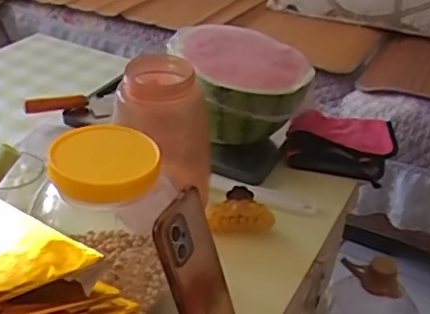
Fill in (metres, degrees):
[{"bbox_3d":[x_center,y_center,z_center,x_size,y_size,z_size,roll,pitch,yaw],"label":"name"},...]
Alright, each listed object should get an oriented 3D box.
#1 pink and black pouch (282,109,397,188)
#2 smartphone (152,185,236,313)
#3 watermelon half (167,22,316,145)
[{"bbox_3d":[0.194,-0.024,0.866,0.161,0.040,0.145,12,33,12],"label":"pink and black pouch"},{"bbox_3d":[-0.014,0.110,0.523,0.013,0.158,0.071,-1,26,33],"label":"smartphone"},{"bbox_3d":[0.036,-0.106,0.822,0.187,0.118,0.183,3,33,-2],"label":"watermelon half"}]

